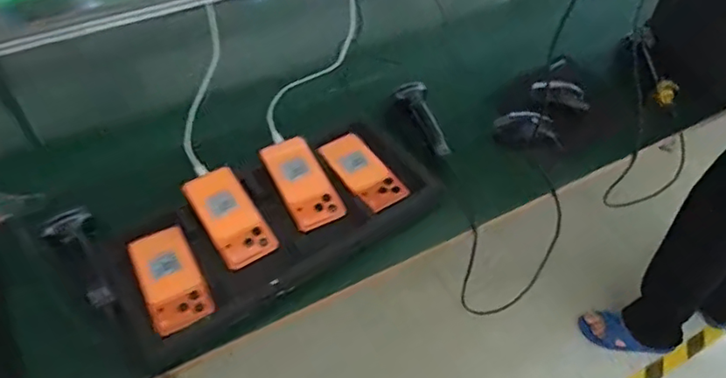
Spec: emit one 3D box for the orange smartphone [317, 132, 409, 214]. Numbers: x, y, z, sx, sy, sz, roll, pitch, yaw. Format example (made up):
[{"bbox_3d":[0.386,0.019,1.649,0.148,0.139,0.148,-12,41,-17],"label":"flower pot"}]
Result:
[{"bbox_3d":[-0.001,-0.032,0.911,0.077,0.015,0.156,-29,56,-24],"label":"orange smartphone"}]

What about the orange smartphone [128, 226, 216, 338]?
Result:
[{"bbox_3d":[-0.262,0.120,0.767,0.078,0.011,0.160,-22,53,-19],"label":"orange smartphone"}]

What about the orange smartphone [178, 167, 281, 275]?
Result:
[{"bbox_3d":[-0.199,0.040,0.838,0.081,0.012,0.162,-30,67,-15],"label":"orange smartphone"}]

